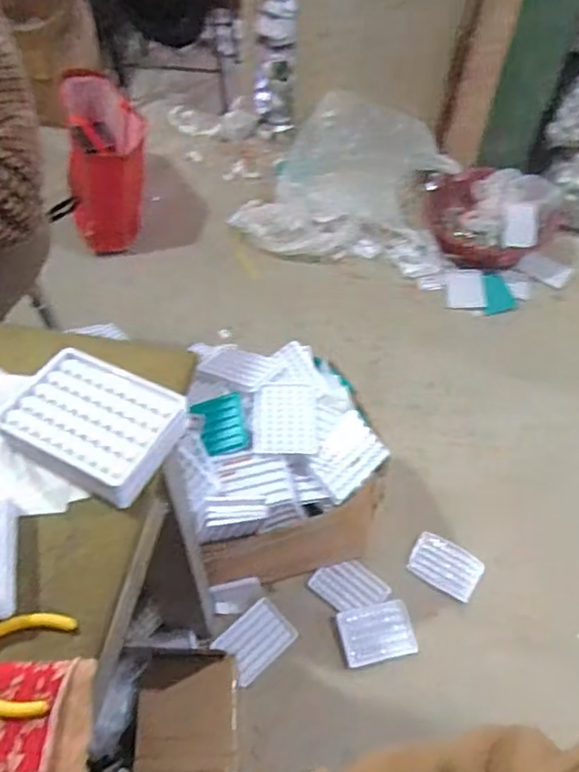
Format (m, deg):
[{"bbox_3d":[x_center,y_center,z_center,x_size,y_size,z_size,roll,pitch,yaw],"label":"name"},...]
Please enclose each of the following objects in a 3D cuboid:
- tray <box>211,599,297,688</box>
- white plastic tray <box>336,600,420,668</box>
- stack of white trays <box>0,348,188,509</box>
[{"bbox_3d":[-0.061,0.452,1.091,0.126,0.010,0.093,-37,76,-24],"label":"tray"},{"bbox_3d":[0.161,0.447,1.118,0.141,0.008,0.098,-4,49,-17],"label":"white plastic tray"},{"bbox_3d":[-0.161,0.029,0.507,0.128,0.033,0.095,26,57,15],"label":"stack of white trays"}]

